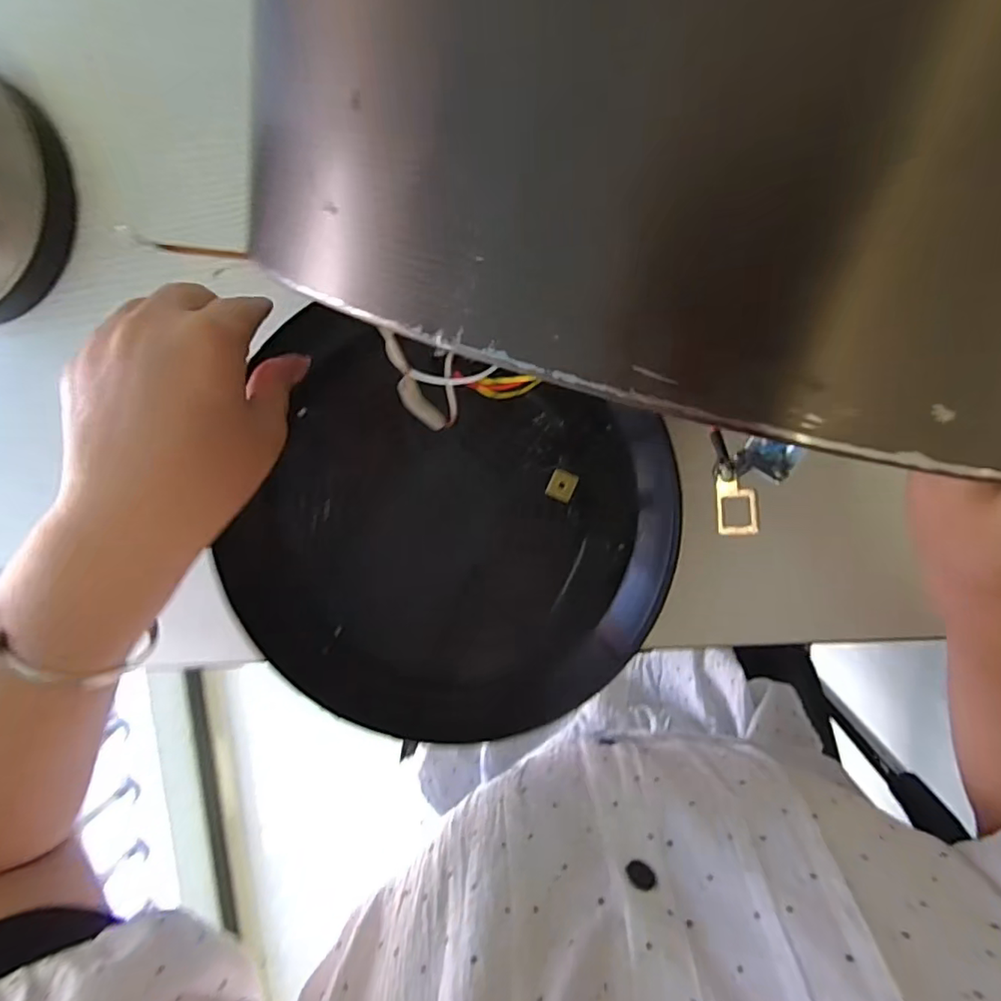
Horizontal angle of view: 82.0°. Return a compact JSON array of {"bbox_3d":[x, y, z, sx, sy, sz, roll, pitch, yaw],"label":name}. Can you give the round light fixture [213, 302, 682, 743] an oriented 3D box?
[{"bbox_3d":[-0.032,0.026,0.334,0.238,0.042,0.211,18,98,3],"label":"round light fixture"}]

